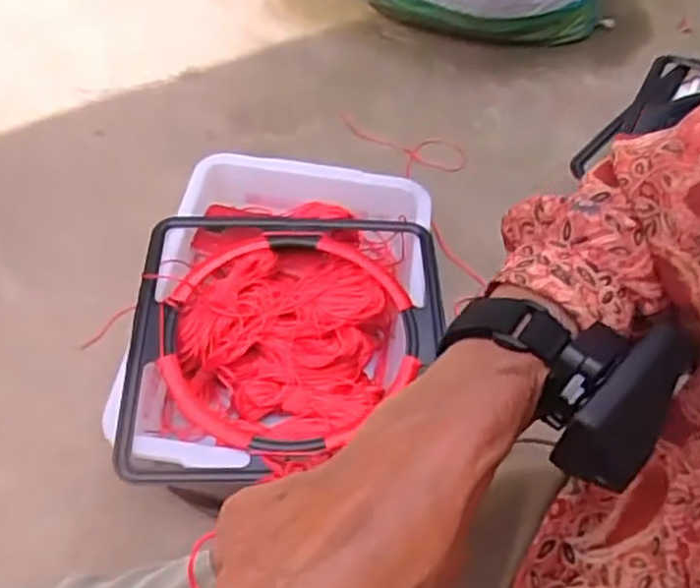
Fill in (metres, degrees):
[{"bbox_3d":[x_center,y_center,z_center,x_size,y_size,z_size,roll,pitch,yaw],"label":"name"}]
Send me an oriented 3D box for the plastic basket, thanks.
[{"bbox_3d":[-0.069,0.028,0.857,0.334,0.102,0.437,3,54,-3],"label":"plastic basket"}]

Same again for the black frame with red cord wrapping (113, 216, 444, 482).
[{"bbox_3d":[-0.062,0.040,0.790,0.335,0.030,0.333,0,54,-5],"label":"black frame with red cord wrapping"}]

